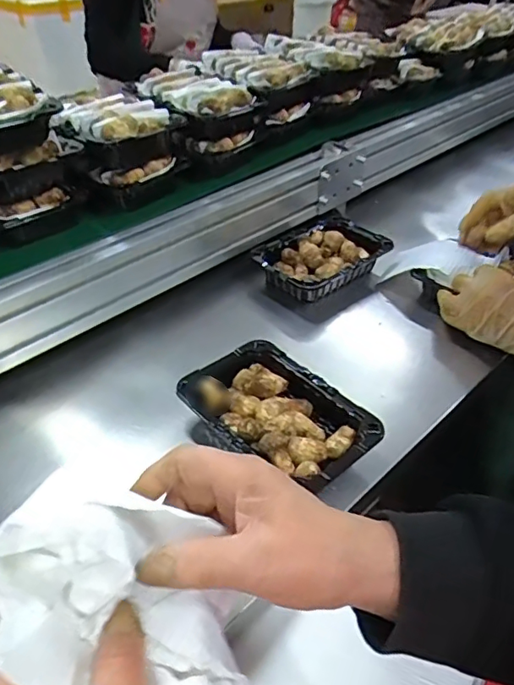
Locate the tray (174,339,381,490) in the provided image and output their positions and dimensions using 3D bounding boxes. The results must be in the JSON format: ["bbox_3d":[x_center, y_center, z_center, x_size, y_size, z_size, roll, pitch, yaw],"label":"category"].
[{"bbox_3d":[0.018,0.075,0.539,0.124,0.044,0.190,-29,48,-31],"label":"tray"}]

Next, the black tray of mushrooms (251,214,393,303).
[{"bbox_3d":[0.091,-0.124,0.774,0.133,0.039,0.179,33,50,32],"label":"black tray of mushrooms"}]

